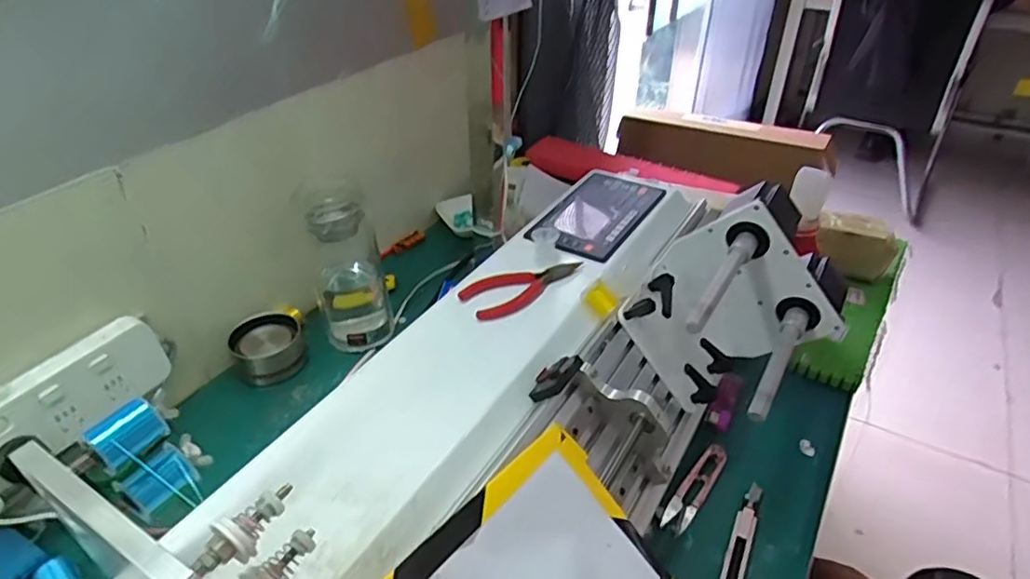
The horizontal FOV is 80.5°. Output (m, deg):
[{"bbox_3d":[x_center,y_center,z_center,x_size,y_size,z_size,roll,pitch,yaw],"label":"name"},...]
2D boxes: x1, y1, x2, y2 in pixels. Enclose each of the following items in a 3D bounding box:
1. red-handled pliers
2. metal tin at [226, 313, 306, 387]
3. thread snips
[{"bbox_3d":[0.009,-0.004,0.568,0.123,0.017,0.042,-23,42,-27],"label":"red-handled pliers"},{"bbox_3d":[-0.271,0.064,0.677,0.077,0.045,0.070,0,37,0],"label":"metal tin"},{"bbox_3d":[0.161,0.174,0.540,0.025,0.008,0.101,24,43,29],"label":"thread snips"}]

